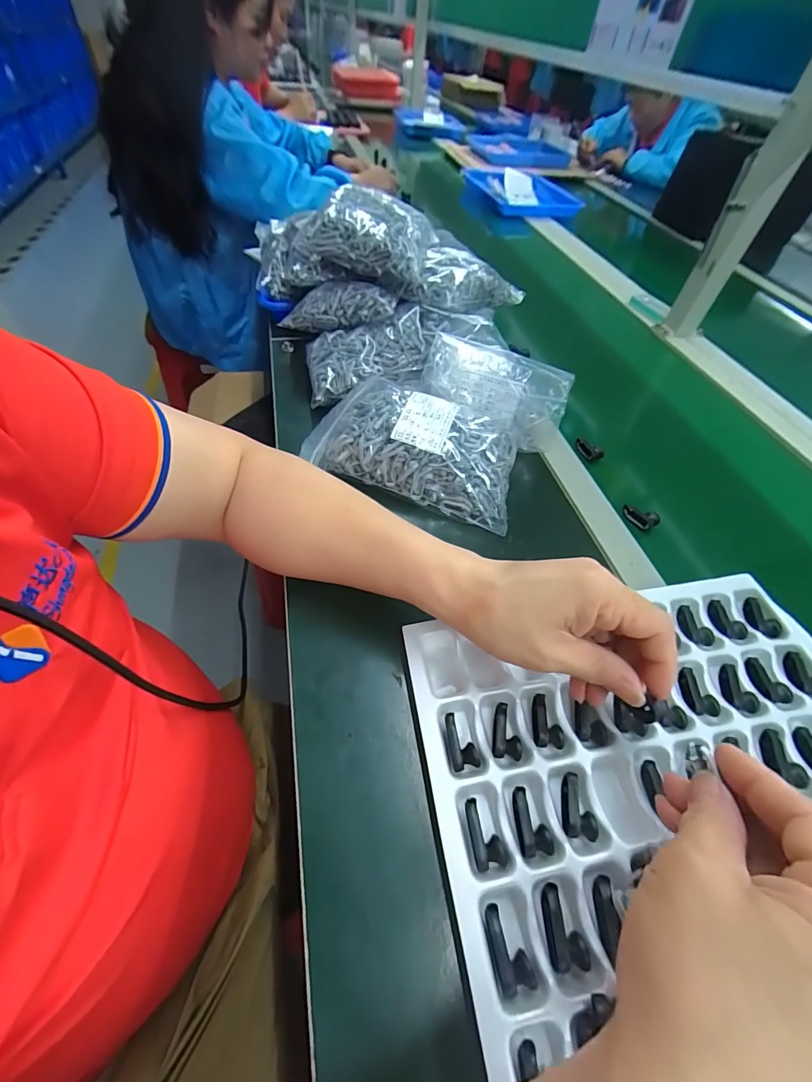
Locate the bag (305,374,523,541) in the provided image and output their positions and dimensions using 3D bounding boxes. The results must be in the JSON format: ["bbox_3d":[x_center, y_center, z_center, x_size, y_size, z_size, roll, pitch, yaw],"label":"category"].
[{"bbox_3d":[0.016,-0.108,0.437,0.213,0.064,0.133,17,52,8],"label":"bag"}]

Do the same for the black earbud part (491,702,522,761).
[{"bbox_3d":[0.070,0.130,0.284,0.019,0.007,0.035,9,52,1],"label":"black earbud part"}]

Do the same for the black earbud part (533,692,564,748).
[{"bbox_3d":[0.099,0.126,0.292,0.020,0.008,0.035,7,52,0],"label":"black earbud part"}]

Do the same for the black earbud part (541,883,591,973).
[{"bbox_3d":[0.086,0.211,0.226,0.019,0.011,0.035,3,52,-3],"label":"black earbud part"}]

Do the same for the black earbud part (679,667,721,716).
[{"bbox_3d":[0.219,0.114,0.310,0.019,0.008,0.036,4,52,-3],"label":"black earbud part"}]

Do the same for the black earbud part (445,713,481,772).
[{"bbox_3d":[0.037,0.135,0.279,0.016,0.009,0.034,-7,53,-11],"label":"black earbud part"}]

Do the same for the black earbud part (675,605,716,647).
[{"bbox_3d":[0.243,0.072,0.347,0.023,0.009,0.033,14,52,5],"label":"black earbud part"}]

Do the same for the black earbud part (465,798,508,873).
[{"bbox_3d":[0.047,0.175,0.248,0.018,0.006,0.035,-6,53,-10],"label":"black earbud part"}]

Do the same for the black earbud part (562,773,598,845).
[{"bbox_3d":[0.110,0.169,0.262,0.019,0.011,0.034,15,52,6],"label":"black earbud part"}]

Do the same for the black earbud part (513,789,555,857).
[{"bbox_3d":[0.077,0.173,0.254,0.019,0.007,0.035,-1,52,-6],"label":"black earbud part"}]

